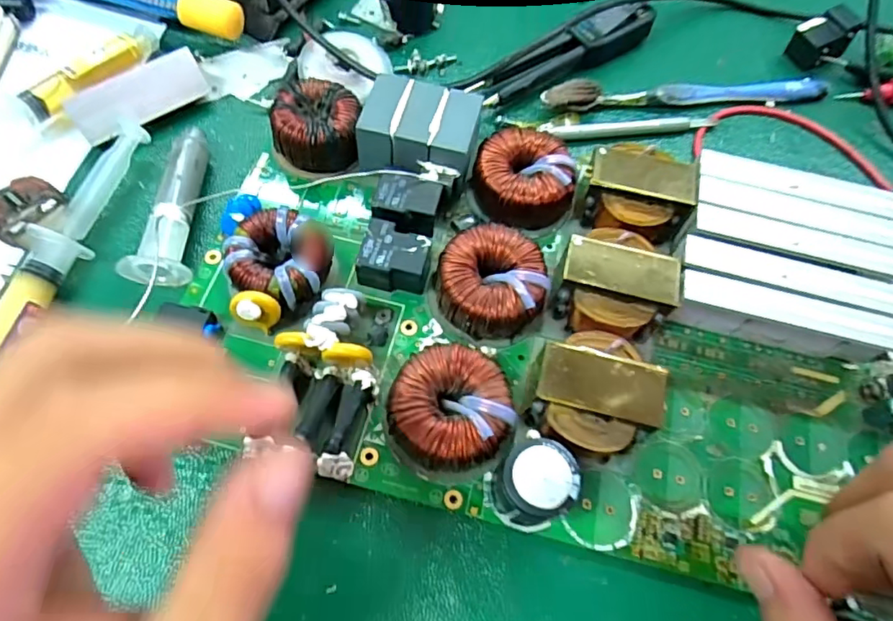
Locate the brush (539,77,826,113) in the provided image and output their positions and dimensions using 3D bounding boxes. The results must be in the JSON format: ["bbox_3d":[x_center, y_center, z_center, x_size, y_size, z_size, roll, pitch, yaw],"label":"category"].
[{"bbox_3d":[0.144,-0.129,0.342,0.175,0.018,0.013,-7,65,-5],"label":"brush"}]

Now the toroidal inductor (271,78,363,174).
[{"bbox_3d":[-0.067,-0.095,0.303,0.042,0.029,0.042,3,64,-2],"label":"toroidal inductor"}]

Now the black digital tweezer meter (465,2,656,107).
[{"bbox_3d":[0.075,-0.158,0.348,0.134,0.021,0.026,-28,68,-13],"label":"black digital tweezer meter"}]

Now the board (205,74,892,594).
[{"bbox_3d":[0.049,-0.003,0.261,0.310,0.035,0.189,13,64,3],"label":"board"}]

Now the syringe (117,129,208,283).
[{"bbox_3d":[-0.136,-0.054,0.286,0.024,0.019,0.089,2,64,-3],"label":"syringe"}]

